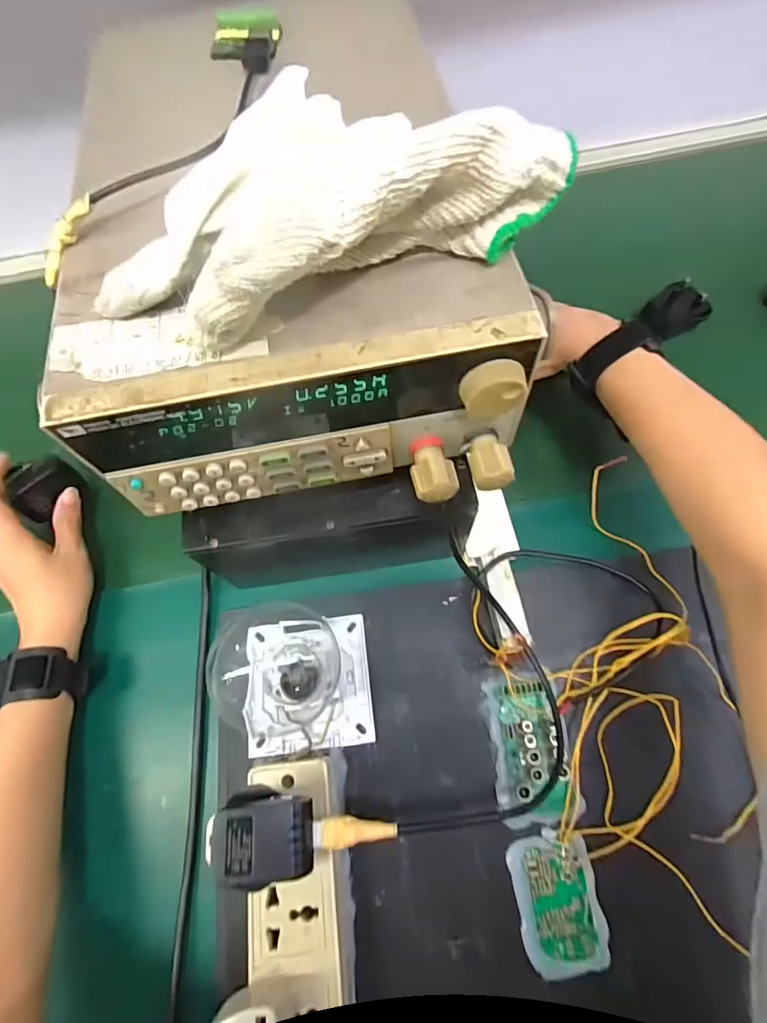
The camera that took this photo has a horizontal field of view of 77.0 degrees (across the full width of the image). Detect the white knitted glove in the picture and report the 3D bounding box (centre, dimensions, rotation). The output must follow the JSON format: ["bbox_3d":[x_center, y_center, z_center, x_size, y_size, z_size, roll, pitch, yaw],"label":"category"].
[{"bbox_3d":[-0.023,-0.122,0.198,0.197,0.059,0.074,-27,68,-10],"label":"white knitted glove"}]

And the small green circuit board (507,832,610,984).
[{"bbox_3d":[0.106,0.236,0.291,0.048,0.007,0.067,-8,66,-2],"label":"small green circuit board"}]

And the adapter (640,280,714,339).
[{"bbox_3d":[0.274,-0.189,0.455,0.050,0.038,0.037,-25,68,-9],"label":"adapter"}]

